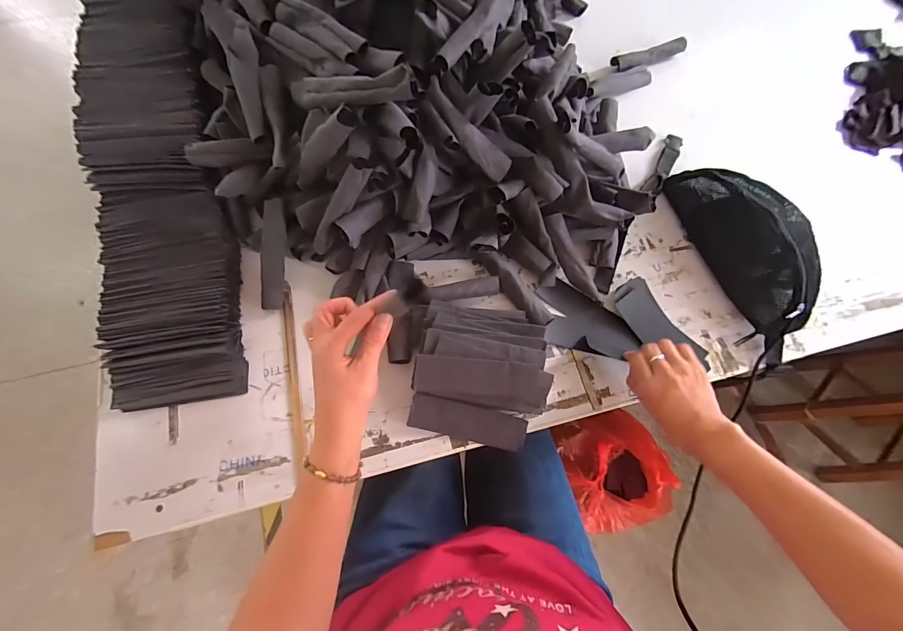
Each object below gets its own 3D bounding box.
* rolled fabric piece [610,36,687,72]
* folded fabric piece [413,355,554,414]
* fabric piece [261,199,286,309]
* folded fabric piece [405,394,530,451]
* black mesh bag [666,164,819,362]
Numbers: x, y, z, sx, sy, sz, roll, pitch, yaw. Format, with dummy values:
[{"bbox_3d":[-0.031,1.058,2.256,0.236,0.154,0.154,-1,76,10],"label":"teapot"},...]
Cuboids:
[{"bbox_3d":[0.371,-0.485,0.712,0.145,0.029,0.030,-20,75,-8],"label":"rolled fabric piece"},{"bbox_3d":[0.039,0.083,0.465,0.166,0.007,0.061,7,106,-5],"label":"folded fabric piece"},{"bbox_3d":[-0.245,-0.083,0.520,0.032,0.010,0.145,4,96,-1],"label":"fabric piece"},{"bbox_3d":[0.022,0.136,0.483,0.148,0.017,0.047,12,92,-4],"label":"folded fabric piece"},{"bbox_3d":[0.461,-0.099,0.554,0.144,0.087,0.312,-10,73,-5],"label":"black mesh bag"}]

